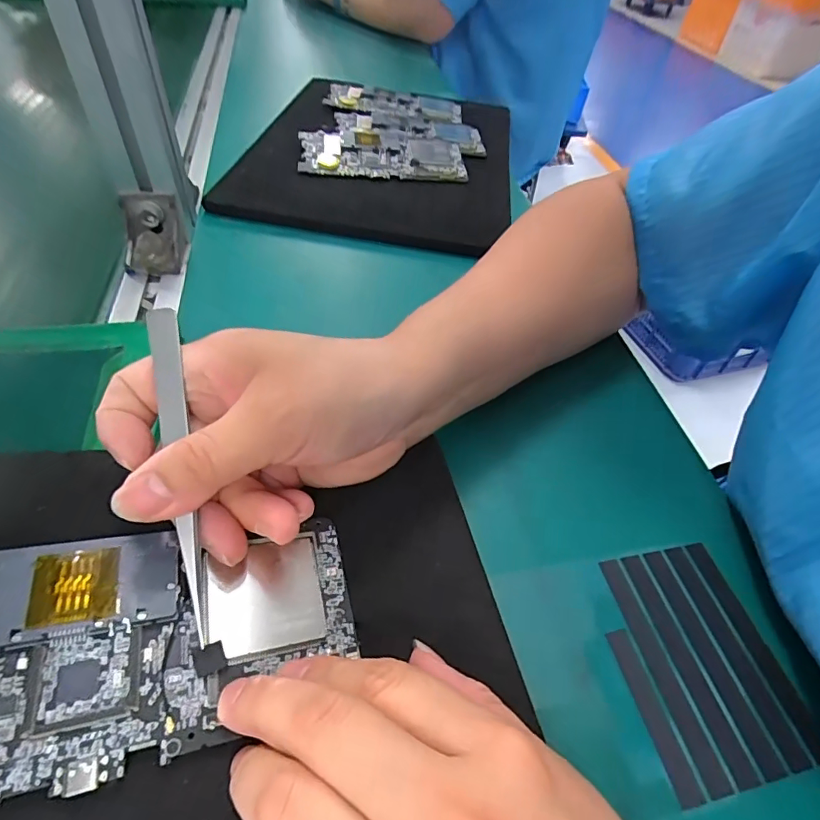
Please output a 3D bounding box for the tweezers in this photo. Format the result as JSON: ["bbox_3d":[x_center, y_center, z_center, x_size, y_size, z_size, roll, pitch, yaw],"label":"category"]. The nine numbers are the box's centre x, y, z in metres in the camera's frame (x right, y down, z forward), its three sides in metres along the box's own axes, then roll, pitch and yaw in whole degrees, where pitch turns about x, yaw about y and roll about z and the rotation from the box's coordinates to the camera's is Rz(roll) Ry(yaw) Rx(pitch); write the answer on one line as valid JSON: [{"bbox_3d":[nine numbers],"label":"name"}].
[{"bbox_3d":[-0.084,0.019,0.177,0.011,0.004,0.123,-10,76,-14],"label":"tweezers"}]

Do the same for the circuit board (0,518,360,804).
[{"bbox_3d":[-0.095,0.076,0.163,0.153,0.010,0.074,-4,48,-25],"label":"circuit board"}]

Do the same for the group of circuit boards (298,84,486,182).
[{"bbox_3d":[-0.021,-0.312,0.535,0.187,0.018,0.240,-3,49,-8],"label":"group of circuit boards"}]

